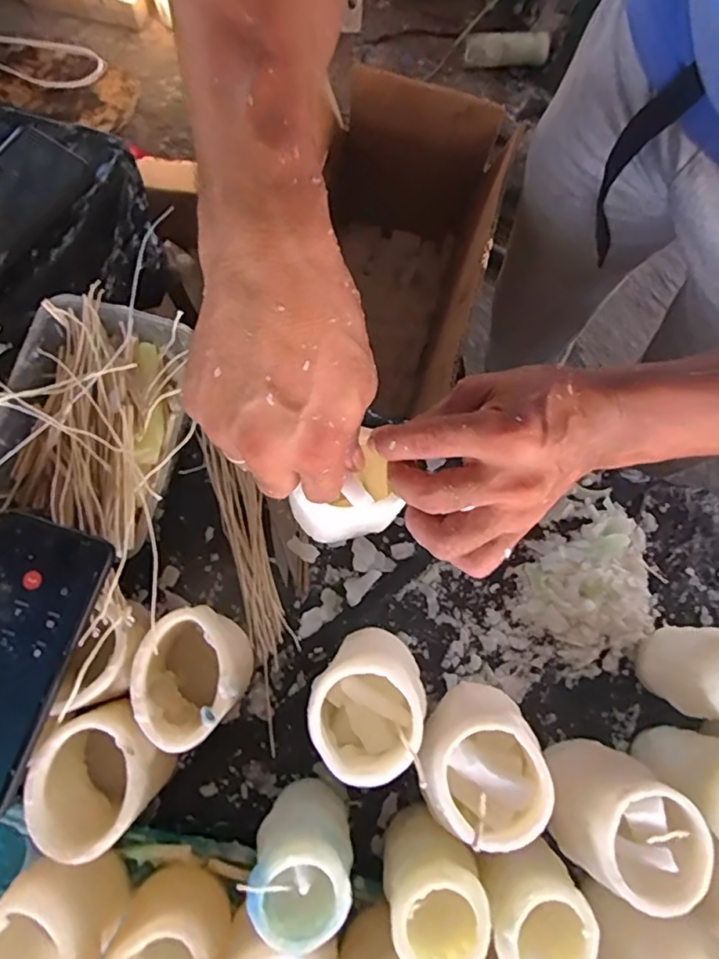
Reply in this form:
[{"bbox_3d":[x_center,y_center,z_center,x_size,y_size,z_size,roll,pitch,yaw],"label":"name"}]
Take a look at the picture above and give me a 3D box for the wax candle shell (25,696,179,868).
[{"bbox_3d":[-0.155,0.179,0.354,0.066,0.080,0.074,-19,78,-5],"label":"wax candle shell"}]

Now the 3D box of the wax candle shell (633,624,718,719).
[{"bbox_3d":[0.223,0.125,0.368,0.049,0.102,0.053,-35,80,-9],"label":"wax candle shell"}]

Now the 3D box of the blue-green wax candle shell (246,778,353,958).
[{"bbox_3d":[-0.034,0.223,0.338,0.054,0.098,0.054,0,77,-1],"label":"blue-green wax candle shell"}]

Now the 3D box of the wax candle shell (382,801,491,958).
[{"bbox_3d":[0.041,0.235,0.333,0.050,0.089,0.053,0,77,-1],"label":"wax candle shell"}]

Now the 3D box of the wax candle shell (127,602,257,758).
[{"bbox_3d":[-0.107,0.125,0.373,0.066,0.083,0.074,31,78,6],"label":"wax candle shell"}]

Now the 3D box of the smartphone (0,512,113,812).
[{"bbox_3d":[-0.205,0.101,0.325,0.073,0.015,0.156,19,77,3],"label":"smartphone"}]

